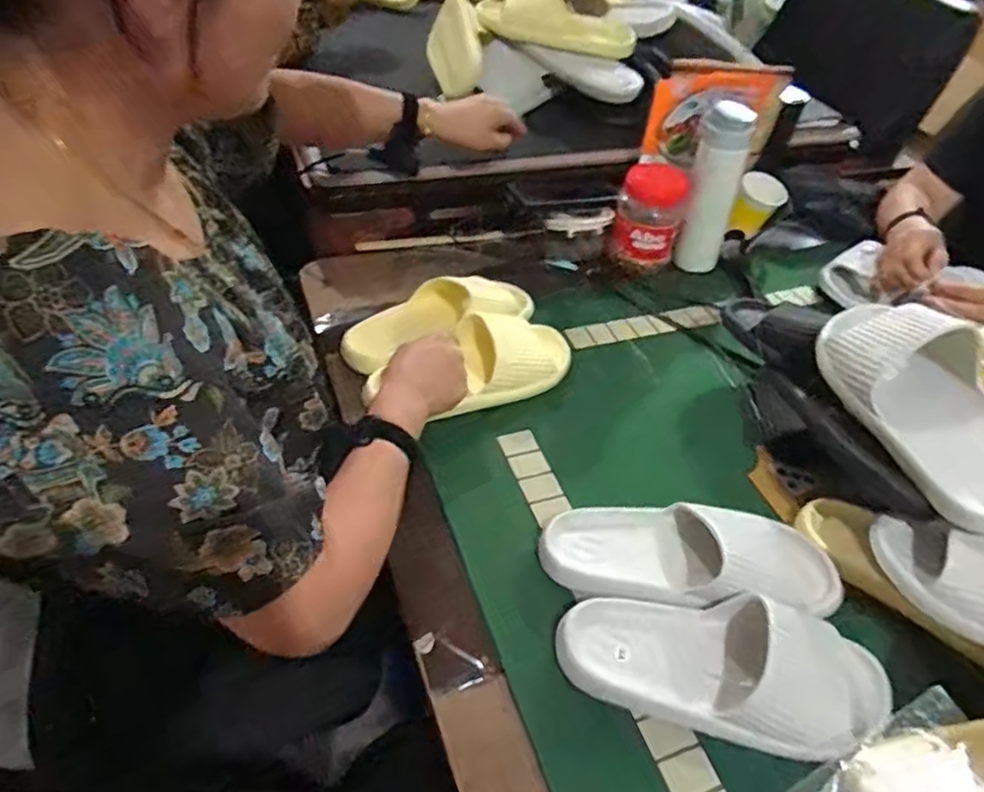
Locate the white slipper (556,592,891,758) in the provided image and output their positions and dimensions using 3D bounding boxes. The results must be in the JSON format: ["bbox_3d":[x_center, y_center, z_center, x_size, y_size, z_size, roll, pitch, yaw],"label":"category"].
[{"bbox_3d":[0.188,0.209,0.524,0.258,0.059,0.112,10,46,3],"label":"white slipper"}]

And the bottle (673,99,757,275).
[{"bbox_3d":[0.317,-0.291,0.951,0.074,0.243,0.070,24,48,15],"label":"bottle"}]

